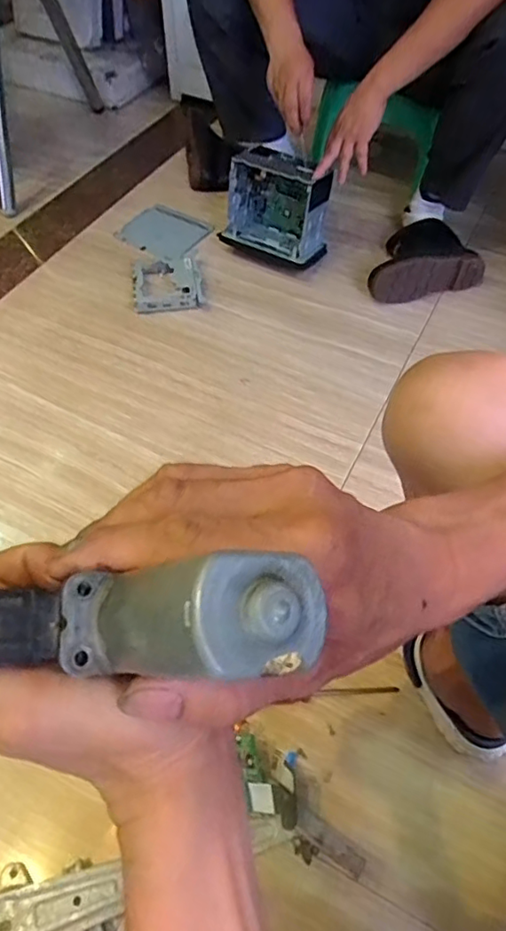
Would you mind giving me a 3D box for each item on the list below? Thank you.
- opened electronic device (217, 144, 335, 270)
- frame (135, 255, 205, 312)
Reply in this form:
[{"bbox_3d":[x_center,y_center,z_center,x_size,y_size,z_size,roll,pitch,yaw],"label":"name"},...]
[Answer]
[{"bbox_3d":[0.046,-0.502,1.113,0.203,0.194,0.108,17,55,12],"label":"opened electronic device"},{"bbox_3d":[-0.168,-0.361,1.110,0.132,0.037,0.142,-6,59,-5],"label":"frame"}]

